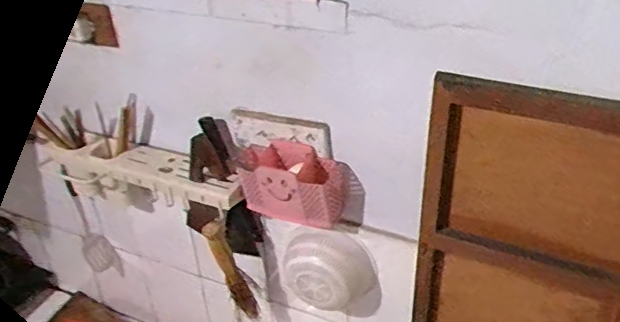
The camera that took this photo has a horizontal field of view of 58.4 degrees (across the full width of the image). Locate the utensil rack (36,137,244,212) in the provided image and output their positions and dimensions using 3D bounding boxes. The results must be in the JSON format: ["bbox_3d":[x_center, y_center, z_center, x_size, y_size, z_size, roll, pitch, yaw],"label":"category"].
[{"bbox_3d":[-0.367,0.028,1.201,0.468,0.092,0.115,9,36,19],"label":"utensil rack"}]

